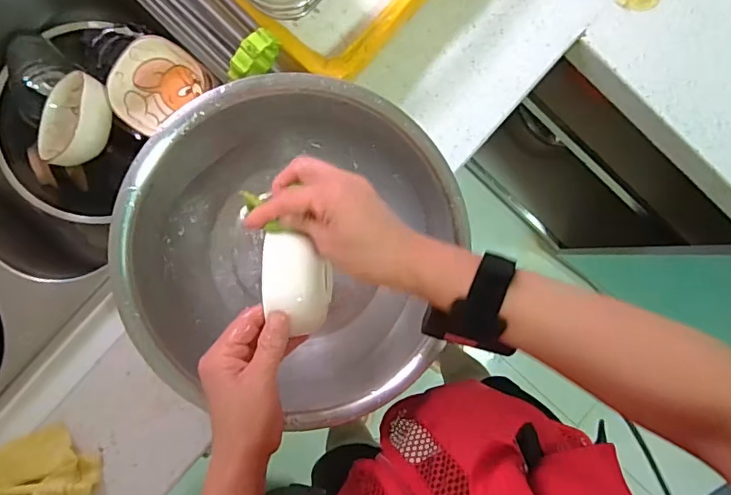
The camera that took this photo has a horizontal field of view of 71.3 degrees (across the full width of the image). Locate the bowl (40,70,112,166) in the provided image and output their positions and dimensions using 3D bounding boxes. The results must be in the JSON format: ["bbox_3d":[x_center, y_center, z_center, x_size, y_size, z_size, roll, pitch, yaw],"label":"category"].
[{"bbox_3d":[-0.310,-0.133,0.545,0.094,0.044,0.101,-4,80,26],"label":"bowl"}]

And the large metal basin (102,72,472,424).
[{"bbox_3d":[-0.065,0.001,0.475,0.295,0.086,0.293,0,92,-6],"label":"large metal basin"}]

